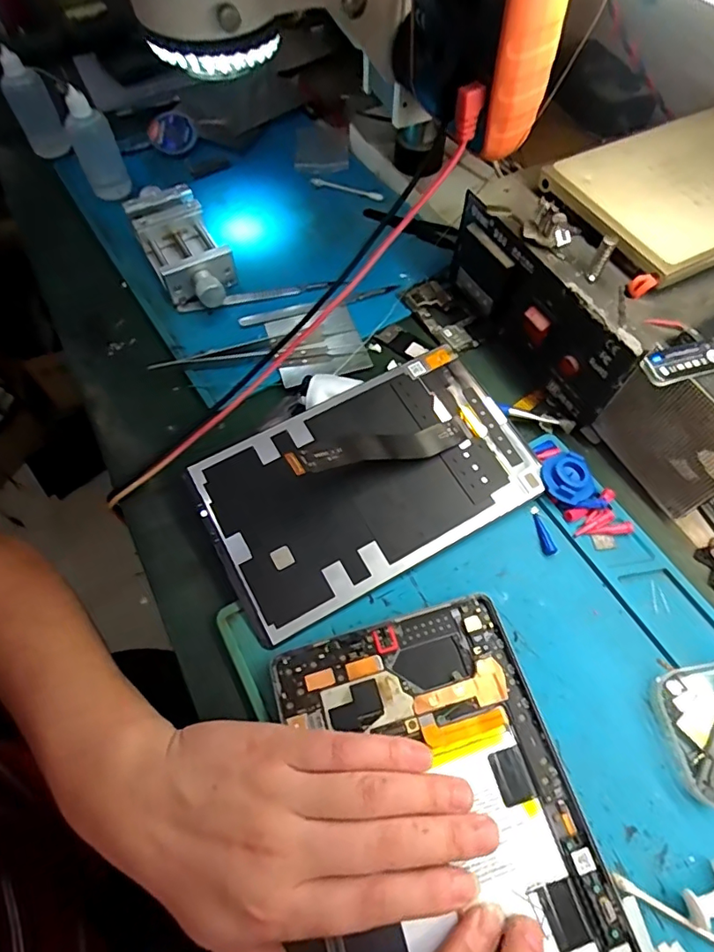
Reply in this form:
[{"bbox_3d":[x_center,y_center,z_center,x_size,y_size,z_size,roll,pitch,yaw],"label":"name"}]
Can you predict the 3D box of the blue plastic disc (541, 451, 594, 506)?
[{"bbox_3d":[0.133,0.002,0.327,0.030,0.010,0.035,-9,61,-6],"label":"blue plastic disc"}]

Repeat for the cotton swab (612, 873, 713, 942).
[{"bbox_3d":[0.149,0.198,0.227,0.070,0.004,0.006,26,64,13],"label":"cotton swab"}]

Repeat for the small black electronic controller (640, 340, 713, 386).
[{"bbox_3d":[0.171,-0.059,0.271,0.048,0.007,0.018,-15,62,-7],"label":"small black electronic controller"}]

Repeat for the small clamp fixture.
[{"bbox_3d":[-0.142,-0.187,0.423,0.057,0.035,0.123,-24,64,-14],"label":"small clamp fixture"}]

